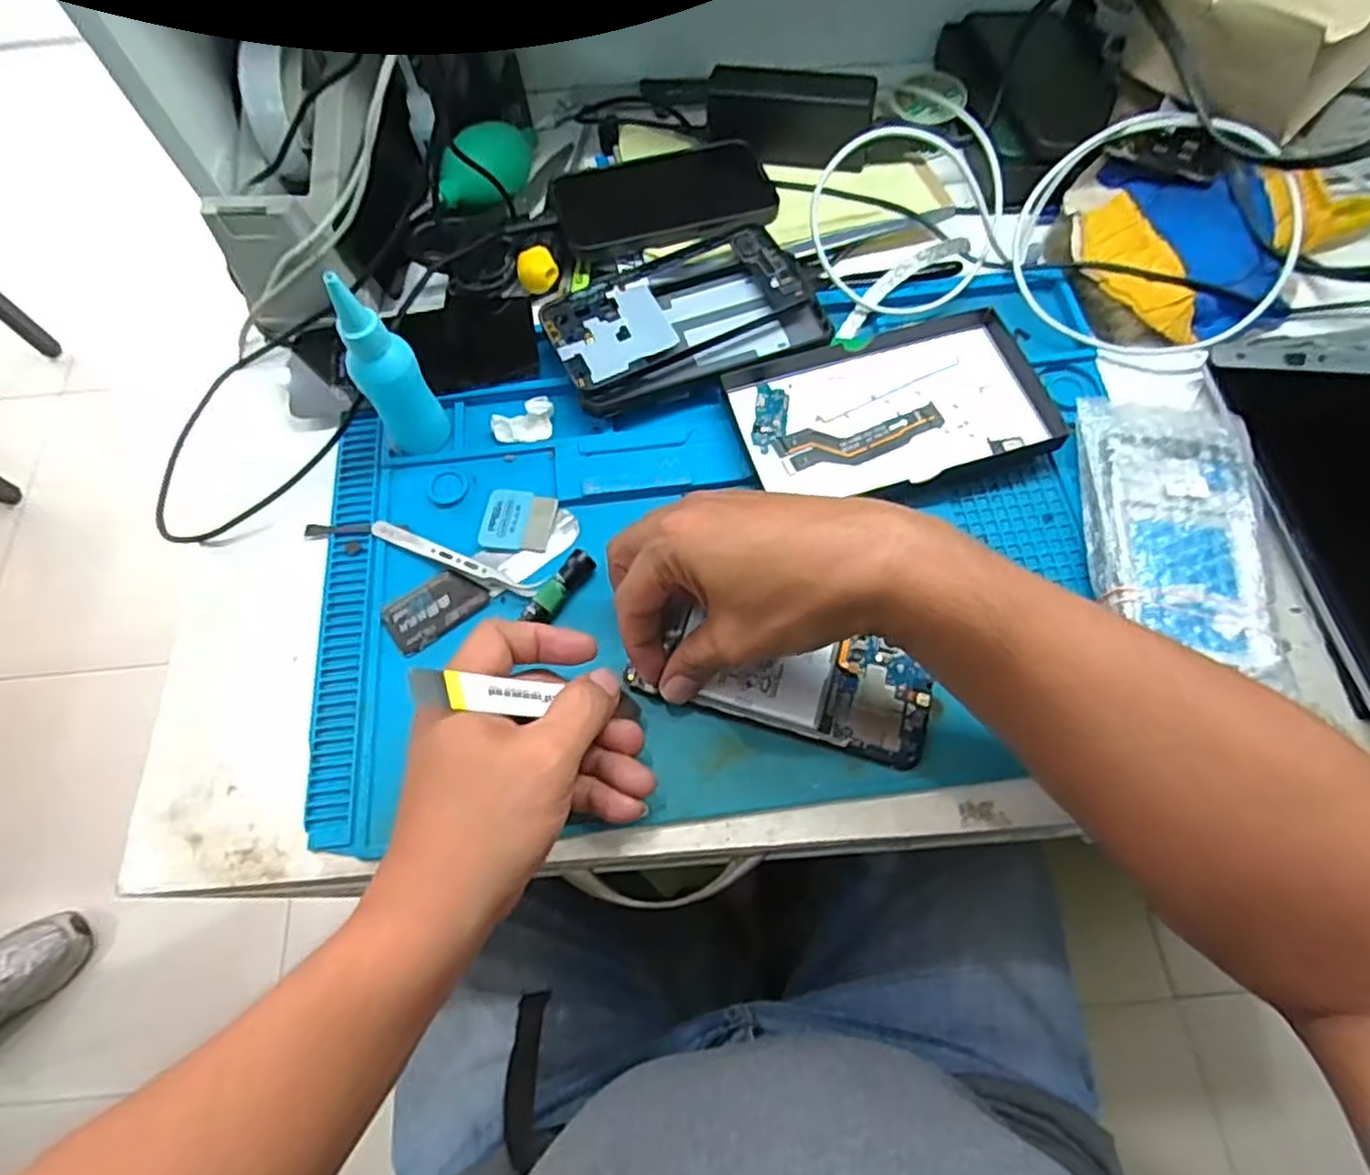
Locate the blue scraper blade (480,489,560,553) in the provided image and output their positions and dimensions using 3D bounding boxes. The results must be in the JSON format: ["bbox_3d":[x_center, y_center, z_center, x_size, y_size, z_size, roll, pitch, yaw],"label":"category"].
[{"bbox_3d":[-0.098,-0.039,0.414,0.041,0.004,0.037,4,67,4],"label":"blue scraper blade"}]

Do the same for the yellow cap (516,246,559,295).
[{"bbox_3d":[-0.098,-0.213,0.473,0.026,0.020,0.020,-10,67,-2],"label":"yellow cap"}]

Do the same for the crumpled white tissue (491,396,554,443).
[{"bbox_3d":[-0.099,-0.102,0.434,0.038,0.015,0.022,-13,67,-3],"label":"crumpled white tissue"}]

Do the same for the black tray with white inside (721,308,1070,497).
[{"bbox_3d":[0.121,-0.107,0.421,0.172,0.018,0.110,-18,67,-5],"label":"black tray with white inside"}]

